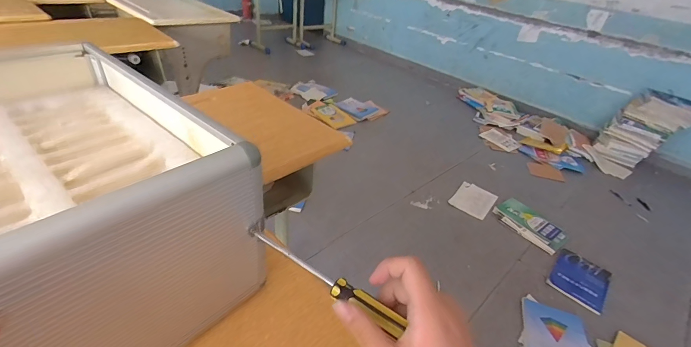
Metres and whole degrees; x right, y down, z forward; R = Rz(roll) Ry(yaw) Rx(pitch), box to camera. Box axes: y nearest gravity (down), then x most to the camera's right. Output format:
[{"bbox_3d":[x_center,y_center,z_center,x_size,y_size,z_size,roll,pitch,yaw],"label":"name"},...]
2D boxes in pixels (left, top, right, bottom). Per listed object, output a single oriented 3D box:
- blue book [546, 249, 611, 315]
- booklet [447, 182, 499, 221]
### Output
[{"bbox_3d":[0.938,0.418,1.336,0.189,0.026,0.238,30,41,29],"label":"blue book"},{"bbox_3d":[0.670,0.123,1.726,0.185,0.016,0.244,29,40,28],"label":"booklet"}]

